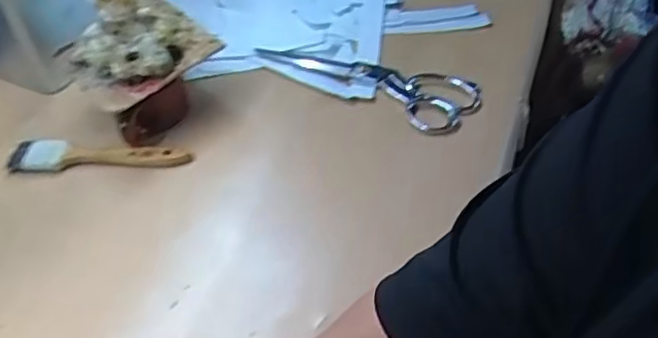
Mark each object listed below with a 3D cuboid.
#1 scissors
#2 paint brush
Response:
[{"bbox_3d":[0.036,-0.098,0.680,0.241,0.020,0.063,20,53,19],"label":"scissors"},{"bbox_3d":[-0.219,-0.014,0.629,0.171,0.014,0.037,0,49,3],"label":"paint brush"}]

